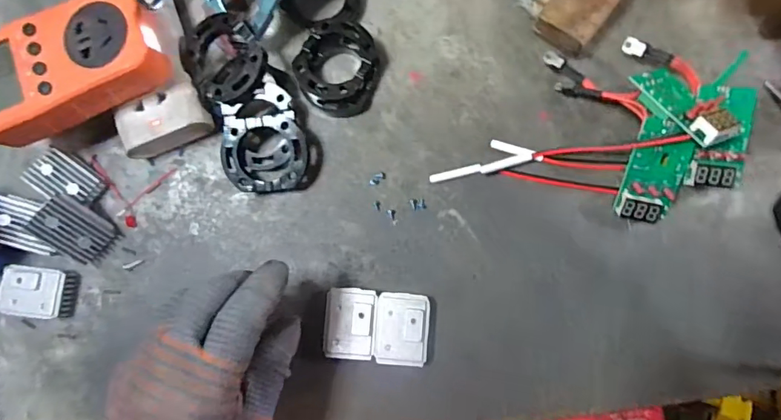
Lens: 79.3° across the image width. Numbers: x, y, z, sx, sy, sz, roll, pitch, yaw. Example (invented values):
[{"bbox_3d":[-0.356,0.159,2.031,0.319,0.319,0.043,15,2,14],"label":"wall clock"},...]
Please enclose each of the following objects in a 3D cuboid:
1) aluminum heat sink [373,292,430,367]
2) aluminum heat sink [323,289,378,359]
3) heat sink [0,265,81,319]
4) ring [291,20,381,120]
[{"bbox_3d":[0.008,0.078,0.313,0.034,0.017,0.045,5,85,3],"label":"aluminum heat sink"},{"bbox_3d":[-0.026,0.075,0.314,0.033,0.017,0.045,4,85,3],"label":"aluminum heat sink"},{"bbox_3d":[-0.245,0.057,0.329,0.046,0.016,0.034,8,85,4],"label":"heat sink"},{"bbox_3d":[-0.037,-0.101,0.334,0.055,0.020,0.062,16,85,4],"label":"ring"}]

